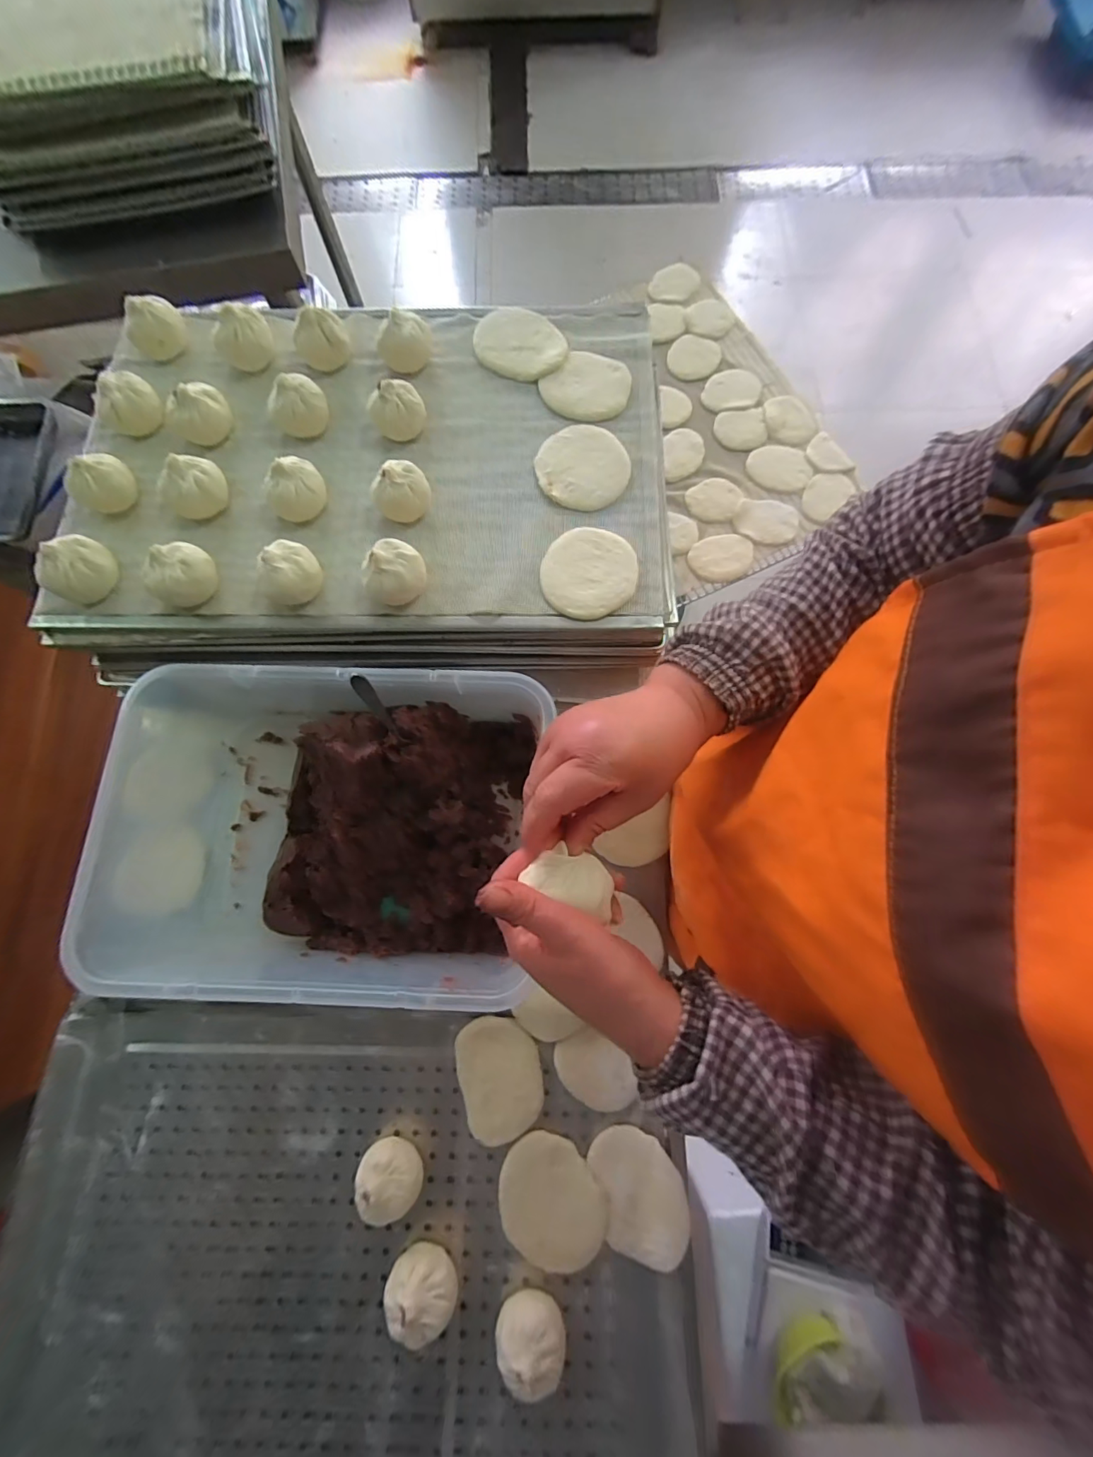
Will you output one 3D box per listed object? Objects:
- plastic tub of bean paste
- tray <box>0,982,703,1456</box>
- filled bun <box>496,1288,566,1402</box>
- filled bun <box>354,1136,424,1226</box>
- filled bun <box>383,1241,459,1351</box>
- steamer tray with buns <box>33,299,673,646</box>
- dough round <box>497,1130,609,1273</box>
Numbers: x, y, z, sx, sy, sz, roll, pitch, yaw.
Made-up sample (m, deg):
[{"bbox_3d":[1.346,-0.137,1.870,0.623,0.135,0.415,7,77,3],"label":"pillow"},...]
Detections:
[{"bbox_3d":[-0.219,0.092,0.465,0.432,0.133,0.268,2,75,1],"label":"plastic tub of bean paste"},{"bbox_3d":[-0.181,0.451,0.420,0.596,0.059,0.382,-2,75,0],"label":"tray"},{"bbox_3d":[-0.012,0.489,0.384,0.055,0.044,0.049,2,75,1],"label":"filled bun"},{"bbox_3d":[-0.138,0.396,0.421,0.056,0.046,0.055,25,77,7],"label":"filled bun"},{"bbox_3d":[-0.103,0.464,0.396,0.056,0.044,0.051,26,77,7],"label":"filled bun"},{"bbox_3d":[-0.177,-0.273,0.483,0.584,0.053,0.384,0,75,0],"label":"steamer tray with buns"},{"bbox_3d":[0.004,0.417,0.422,0.097,0.012,0.087,40,81,16],"label":"dough round"}]

